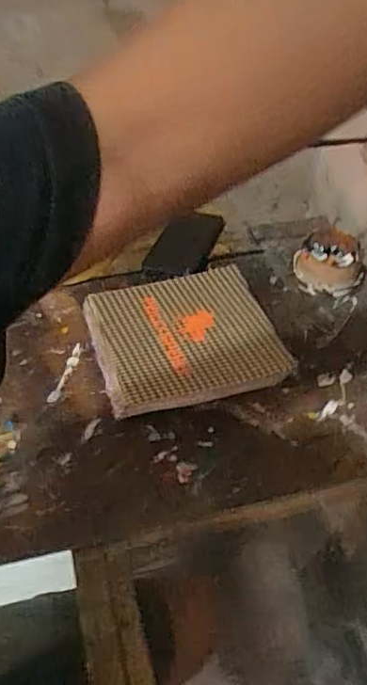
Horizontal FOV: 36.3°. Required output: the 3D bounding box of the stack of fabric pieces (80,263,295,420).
[{"bbox_3d":[0.000,-0.003,0.671,0.208,0.052,0.174,-11,48,-12],"label":"stack of fabric pieces"}]

